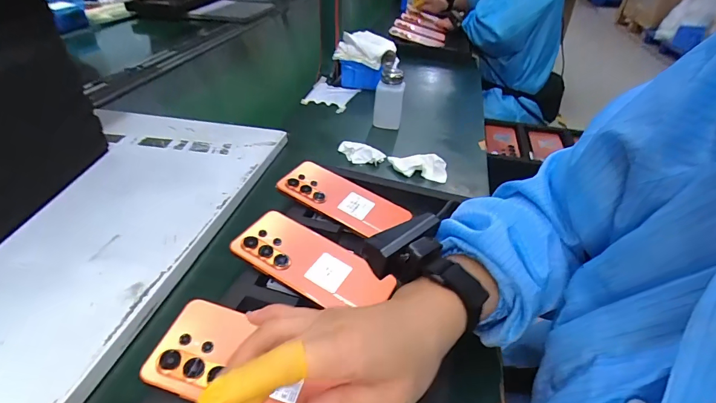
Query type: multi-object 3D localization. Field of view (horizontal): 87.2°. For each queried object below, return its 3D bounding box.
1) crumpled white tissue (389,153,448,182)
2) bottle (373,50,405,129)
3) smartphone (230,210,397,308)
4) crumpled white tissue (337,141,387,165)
[{"bbox_3d":[0.098,-0.060,0.606,0.092,0.029,0.042,10,39,9],"label":"crumpled white tissue"},{"bbox_3d":[0.060,-0.198,0.704,0.051,0.139,0.051,7,39,6],"label":"bottle"},{"bbox_3d":[-0.047,0.064,0.400,0.163,0.007,0.078,26,44,11],"label":"smartphone"},{"bbox_3d":[0.004,-0.080,0.629,0.079,0.026,0.034,11,40,10],"label":"crumpled white tissue"}]

